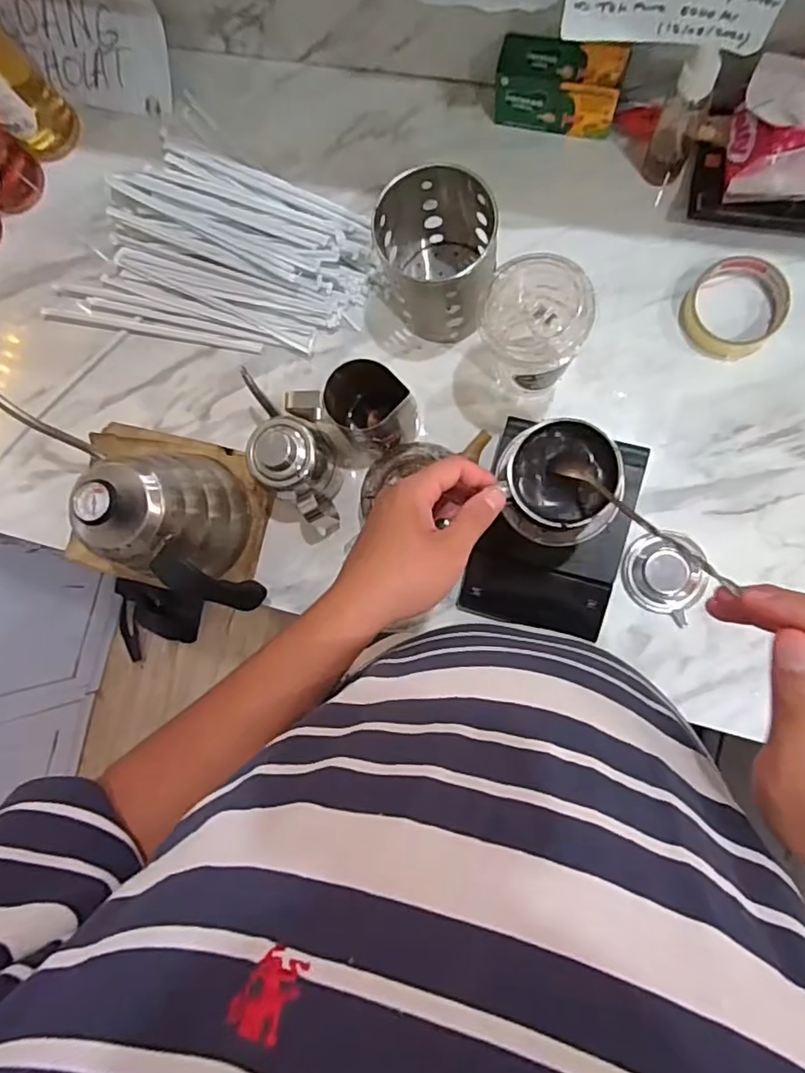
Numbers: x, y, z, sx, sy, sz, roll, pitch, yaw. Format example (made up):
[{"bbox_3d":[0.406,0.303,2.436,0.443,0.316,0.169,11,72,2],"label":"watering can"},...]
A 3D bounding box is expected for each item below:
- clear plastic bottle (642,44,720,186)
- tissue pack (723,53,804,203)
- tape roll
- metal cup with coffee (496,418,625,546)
[{"bbox_3d":[0.245,-0.371,0.525,0.036,0.131,0.048,26,90,10],"label":"clear plastic bottle"},{"bbox_3d":[0.334,-0.344,0.507,0.100,0.057,0.091,6,87,9],"label":"tissue pack"},{"bbox_3d":[0.305,-0.211,0.552,0.084,0.022,0.088,-1,86,9],"label":"tape roll"},{"bbox_3d":[0.112,-0.037,0.433,0.080,0.052,0.081,-1,86,9],"label":"metal cup with coffee"}]

